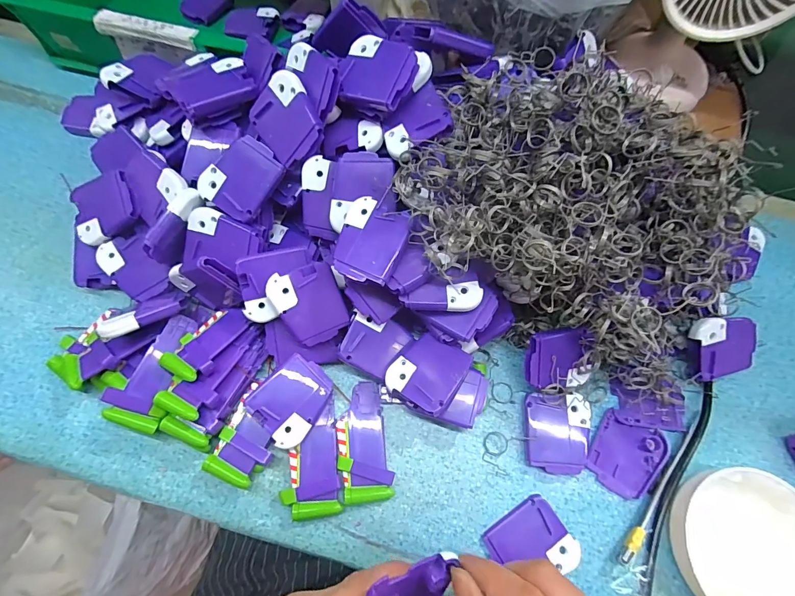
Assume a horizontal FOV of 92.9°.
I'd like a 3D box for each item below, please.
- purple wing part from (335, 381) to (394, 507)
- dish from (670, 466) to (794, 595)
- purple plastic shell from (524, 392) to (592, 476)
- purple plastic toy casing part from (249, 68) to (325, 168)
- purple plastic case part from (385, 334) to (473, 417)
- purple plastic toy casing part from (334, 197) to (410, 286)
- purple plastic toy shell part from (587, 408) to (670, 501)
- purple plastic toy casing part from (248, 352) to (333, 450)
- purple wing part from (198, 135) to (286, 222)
[{"bbox_3d":[-0.028,0.115,0.304,0.039,0.010,0.087,-10,71,-6],"label":"purple wing part"},{"bbox_3d":[0.254,0.181,0.274,0.102,0.025,0.104,1,70,-2],"label":"dish"},{"bbox_3d":[0.130,0.110,0.308,0.051,0.016,0.060,5,70,-1],"label":"purple plastic shell"},{"bbox_3d":[-0.085,-0.138,0.295,0.060,0.008,0.054,45,113,5],"label":"purple plastic toy casing part"},{"bbox_3d":[0.024,0.058,0.300,0.051,0.006,0.057,31,70,25],"label":"purple plastic case part"},{"bbox_3d":[-0.020,-0.042,0.277,0.048,0.013,0.059,23,70,8],"label":"purple plastic toy casing part"},{"bbox_3d":[0.186,0.128,0.307,0.051,0.007,0.059,32,72,9],"label":"purple plastic toy shell part"},{"bbox_3d":[-0.081,0.079,0.297,0.050,0.004,0.060,45,60,-3],"label":"purple plastic toy casing part"},{"bbox_3d":[-0.124,-0.096,0.302,0.049,0.008,0.059,35,89,0],"label":"purple wing part"}]

